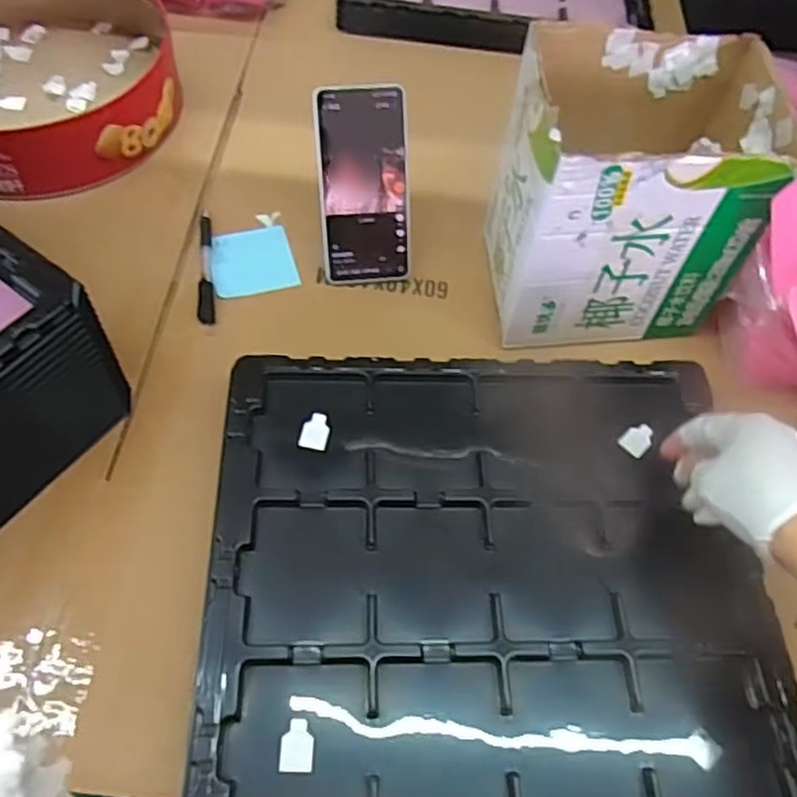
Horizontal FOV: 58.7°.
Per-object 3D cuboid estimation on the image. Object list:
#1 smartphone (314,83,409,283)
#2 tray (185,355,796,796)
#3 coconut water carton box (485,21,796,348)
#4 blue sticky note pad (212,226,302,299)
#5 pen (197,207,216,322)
[{"bbox_3d":[-0.031,-0.184,0.624,0.078,0.167,0.016,-6,25,-8],"label":"smartphone"},{"bbox_3d":[0.061,0.119,0.479,0.364,0.022,0.332,1,57,-4],"label":"tray"},{"bbox_3d":[0.182,-0.166,0.579,0.189,0.193,0.154,-1,59,-4],"label":"coconut water carton box"},{"bbox_3d":[-0.137,-0.129,0.666,0.075,0.009,0.073,-14,62,-12],"label":"blue sticky note pad"},{"bbox_3d":[-0.176,-0.122,0.649,0.015,0.010,0.129,-5,61,-7],"label":"pen"}]

